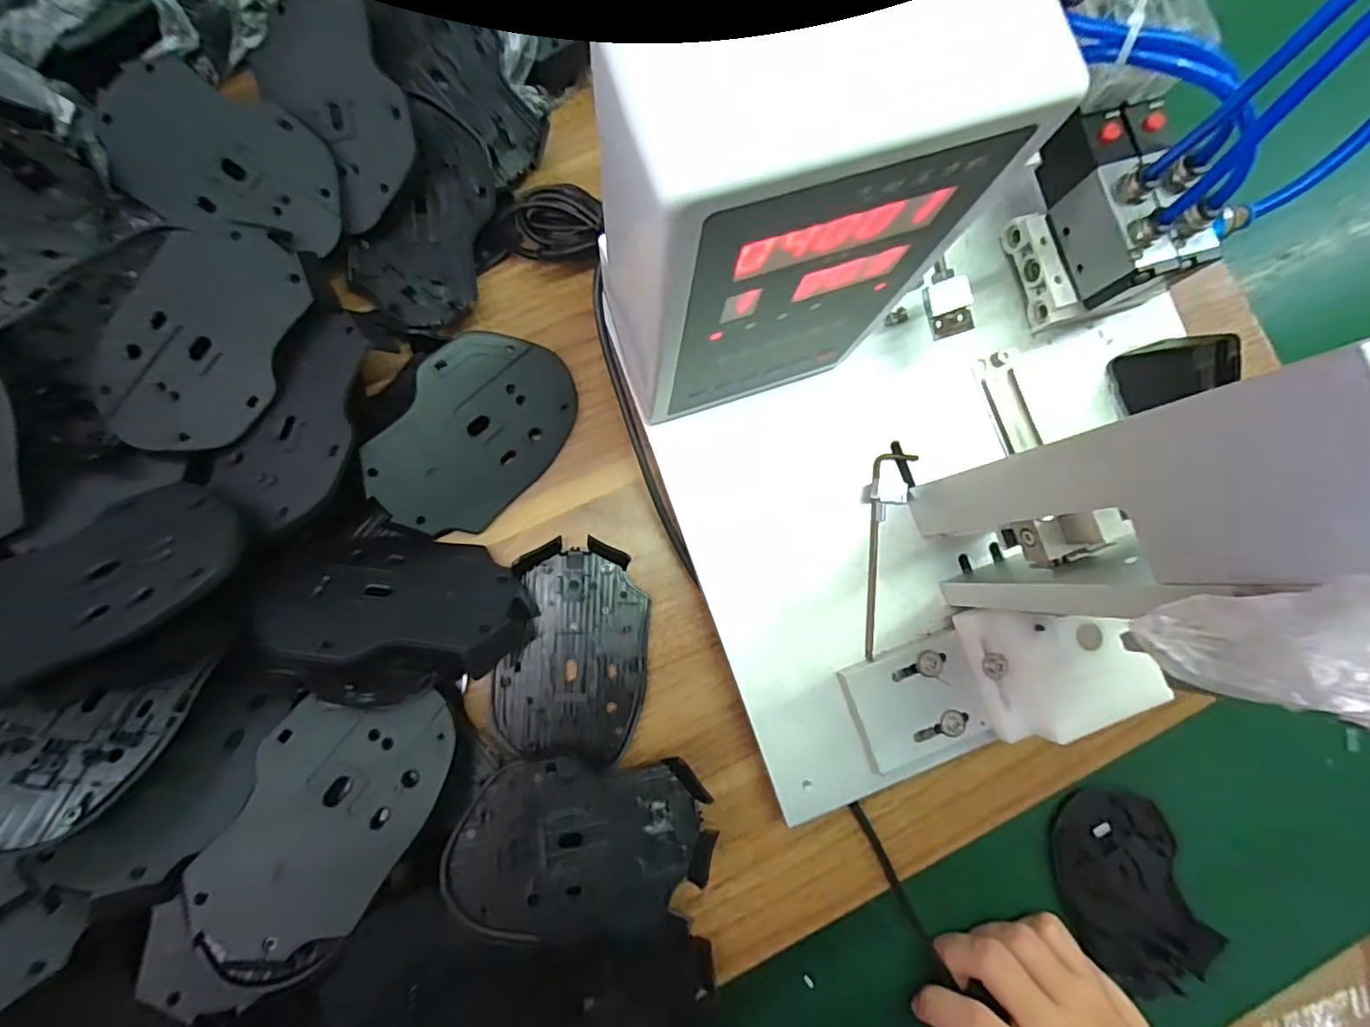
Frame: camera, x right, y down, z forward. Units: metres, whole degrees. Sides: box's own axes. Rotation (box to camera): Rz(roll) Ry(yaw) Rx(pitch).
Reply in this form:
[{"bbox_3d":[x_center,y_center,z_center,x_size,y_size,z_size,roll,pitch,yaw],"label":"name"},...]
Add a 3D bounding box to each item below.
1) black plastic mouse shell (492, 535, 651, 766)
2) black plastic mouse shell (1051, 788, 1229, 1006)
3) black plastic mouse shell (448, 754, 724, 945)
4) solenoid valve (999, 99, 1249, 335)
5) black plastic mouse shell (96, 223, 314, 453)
[{"bbox_3d":[-0.055,0.069,0.312,0.072,0.011,0.104,7,84,-5],"label":"black plastic mouse shell"},{"bbox_3d":[0.250,0.214,0.346,0.073,0.015,0.109,-19,87,-7],"label":"black plastic mouse shell"},{"bbox_3d":[-0.048,0.156,0.291,0.115,0.033,0.074,1,85,-6],"label":"black plastic mouse shell"},{"bbox_3d":[0.202,-0.145,0.295,0.049,0.078,0.092,-13,86,-7],"label":"solenoid valve"},{"bbox_3d":[-0.227,-0.082,0.286,0.078,0.012,0.108,23,83,-3],"label":"black plastic mouse shell"}]

